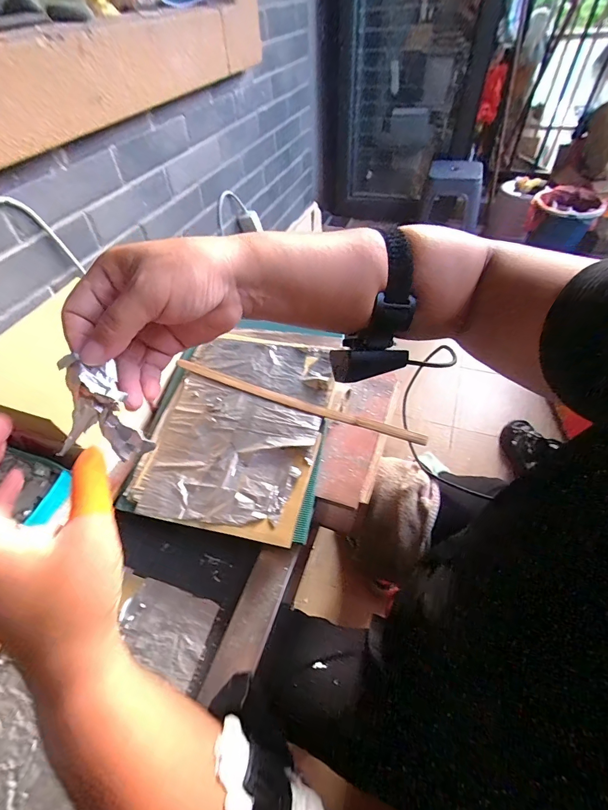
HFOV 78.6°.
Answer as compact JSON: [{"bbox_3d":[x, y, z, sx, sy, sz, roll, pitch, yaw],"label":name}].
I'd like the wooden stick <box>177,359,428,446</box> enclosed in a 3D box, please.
[{"bbox_3d":[-0.020,-0.007,0.477,0.348,0.008,0.016,18,52,18],"label":"wooden stick"}]

